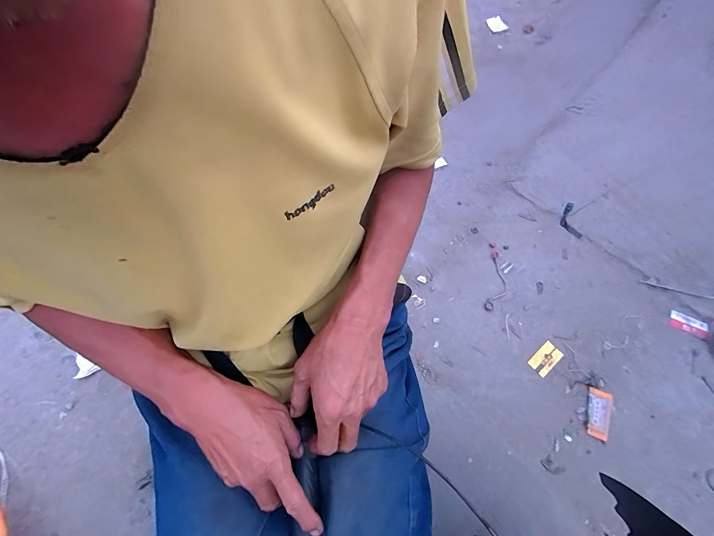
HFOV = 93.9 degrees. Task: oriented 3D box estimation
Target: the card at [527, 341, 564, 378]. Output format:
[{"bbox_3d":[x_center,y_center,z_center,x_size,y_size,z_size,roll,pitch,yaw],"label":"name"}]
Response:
[{"bbox_3d":[0.484,0.234,0.855,0.085,0.005,0.053,-40,76,-11],"label":"card"}]

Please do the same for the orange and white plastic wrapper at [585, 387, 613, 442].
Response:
[{"bbox_3d":[0.577,0.347,0.793,0.052,0.008,0.110,17,66,8],"label":"orange and white plastic wrapper"}]

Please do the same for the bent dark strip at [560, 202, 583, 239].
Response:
[{"bbox_3d":[0.646,-0.143,1.017,0.050,0.004,0.115,-8,76,10],"label":"bent dark strip"}]

